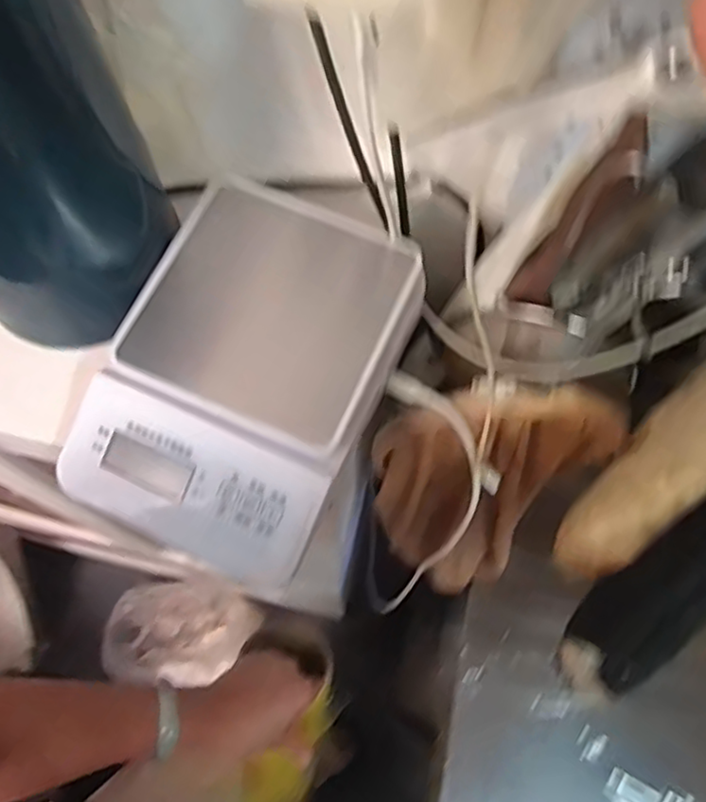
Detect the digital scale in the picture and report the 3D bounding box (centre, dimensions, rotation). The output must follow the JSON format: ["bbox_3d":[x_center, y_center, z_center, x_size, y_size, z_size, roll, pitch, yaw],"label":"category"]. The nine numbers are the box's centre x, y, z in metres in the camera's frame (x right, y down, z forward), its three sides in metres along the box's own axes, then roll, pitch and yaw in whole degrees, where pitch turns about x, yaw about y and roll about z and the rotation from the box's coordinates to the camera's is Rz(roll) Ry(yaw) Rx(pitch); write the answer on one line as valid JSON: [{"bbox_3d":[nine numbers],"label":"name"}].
[{"bbox_3d":[-0.064,-0.017,0.423,0.162,0.052,0.223,25,71,9],"label":"digital scale"}]

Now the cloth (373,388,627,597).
[{"bbox_3d":[0.098,0.068,0.542,0.135,0.249,0.123,-32,72,-12],"label":"cloth"}]

